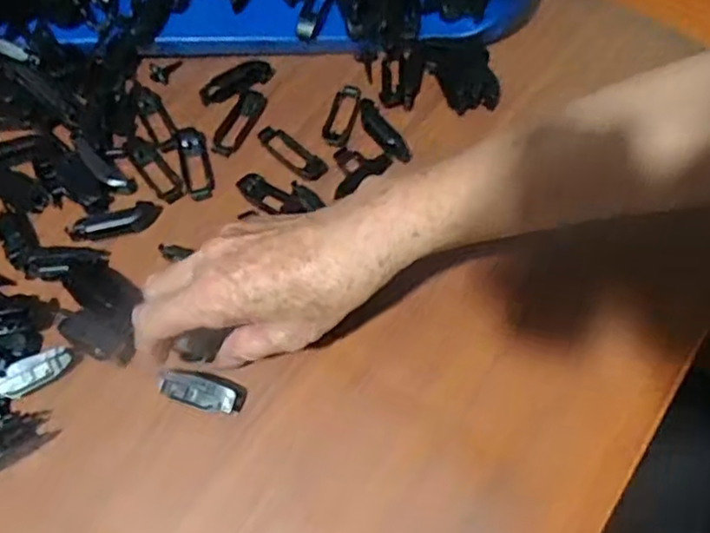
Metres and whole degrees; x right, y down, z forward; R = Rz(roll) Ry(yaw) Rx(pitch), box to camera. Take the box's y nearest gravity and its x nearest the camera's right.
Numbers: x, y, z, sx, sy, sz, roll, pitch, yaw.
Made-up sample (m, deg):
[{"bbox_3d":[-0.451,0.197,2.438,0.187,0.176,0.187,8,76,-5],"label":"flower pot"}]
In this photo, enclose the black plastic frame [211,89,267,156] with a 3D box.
[{"bbox_3d":[-0.082,-0.103,0.474,0.020,0.004,0.057,23,63,11],"label":"black plastic frame"}]

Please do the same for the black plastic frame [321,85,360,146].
[{"bbox_3d":[-0.008,-0.109,0.475,0.019,0.006,0.058,15,62,7],"label":"black plastic frame"}]

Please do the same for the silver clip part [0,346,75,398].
[{"bbox_3d":[-0.185,0.062,0.378,0.050,0.012,0.016,-29,66,-16],"label":"silver clip part"}]

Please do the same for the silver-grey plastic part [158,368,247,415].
[{"bbox_3d":[-0.087,0.071,0.376,0.048,0.017,0.020,9,61,4],"label":"silver-grey plastic part"}]

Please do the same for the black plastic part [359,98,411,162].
[{"bbox_3d":[0.019,-0.098,0.468,0.019,0.010,0.055,-30,66,-16],"label":"black plastic part"}]

